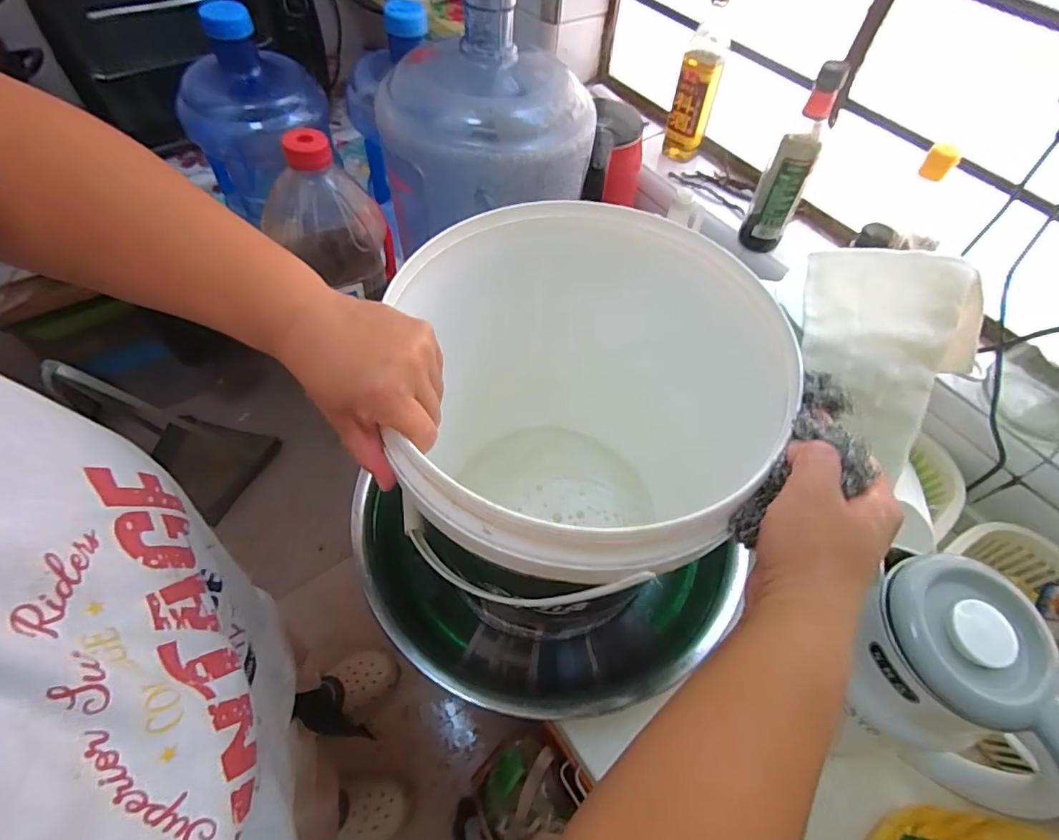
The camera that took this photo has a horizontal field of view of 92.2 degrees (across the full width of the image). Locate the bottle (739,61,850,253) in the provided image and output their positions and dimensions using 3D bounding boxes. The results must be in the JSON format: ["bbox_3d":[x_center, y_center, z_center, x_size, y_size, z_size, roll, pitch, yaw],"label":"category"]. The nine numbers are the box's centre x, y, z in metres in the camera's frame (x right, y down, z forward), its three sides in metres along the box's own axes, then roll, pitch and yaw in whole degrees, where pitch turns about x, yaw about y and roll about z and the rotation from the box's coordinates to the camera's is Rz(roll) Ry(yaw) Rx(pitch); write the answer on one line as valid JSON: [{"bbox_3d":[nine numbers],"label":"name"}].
[{"bbox_3d":[0.355,-0.343,0.688,0.062,0.239,0.064,26,59,12],"label":"bottle"}]

